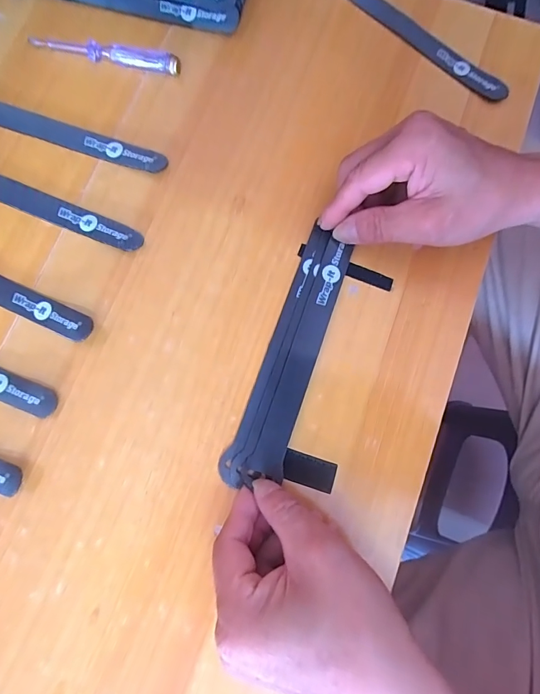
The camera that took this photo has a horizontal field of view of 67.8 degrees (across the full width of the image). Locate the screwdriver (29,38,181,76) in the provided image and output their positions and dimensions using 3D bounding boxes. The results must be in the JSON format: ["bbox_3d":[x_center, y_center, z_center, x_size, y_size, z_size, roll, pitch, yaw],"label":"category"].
[{"bbox_3d":[-0.129,-0.230,0.315,0.118,0.014,0.009,11,79,1],"label":"screwdriver"}]

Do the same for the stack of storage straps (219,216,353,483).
[{"bbox_3d":[0.015,0.005,0.275,0.036,0.010,0.179,20,81,3],"label":"stack of storage straps"}]

